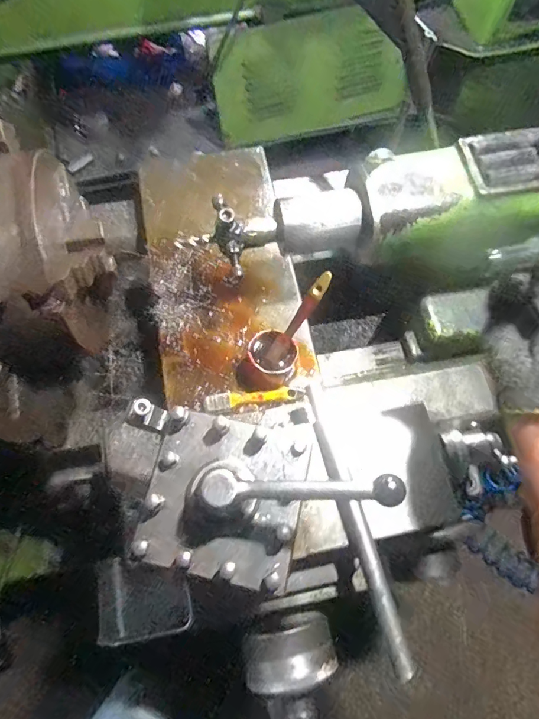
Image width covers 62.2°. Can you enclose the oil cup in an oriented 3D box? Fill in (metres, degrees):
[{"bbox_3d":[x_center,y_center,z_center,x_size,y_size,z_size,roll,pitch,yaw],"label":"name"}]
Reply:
[{"bbox_3d":[-0.004,0.008,0.594,0.069,0.065,0.074,32,71,10],"label":"oil cup"}]

